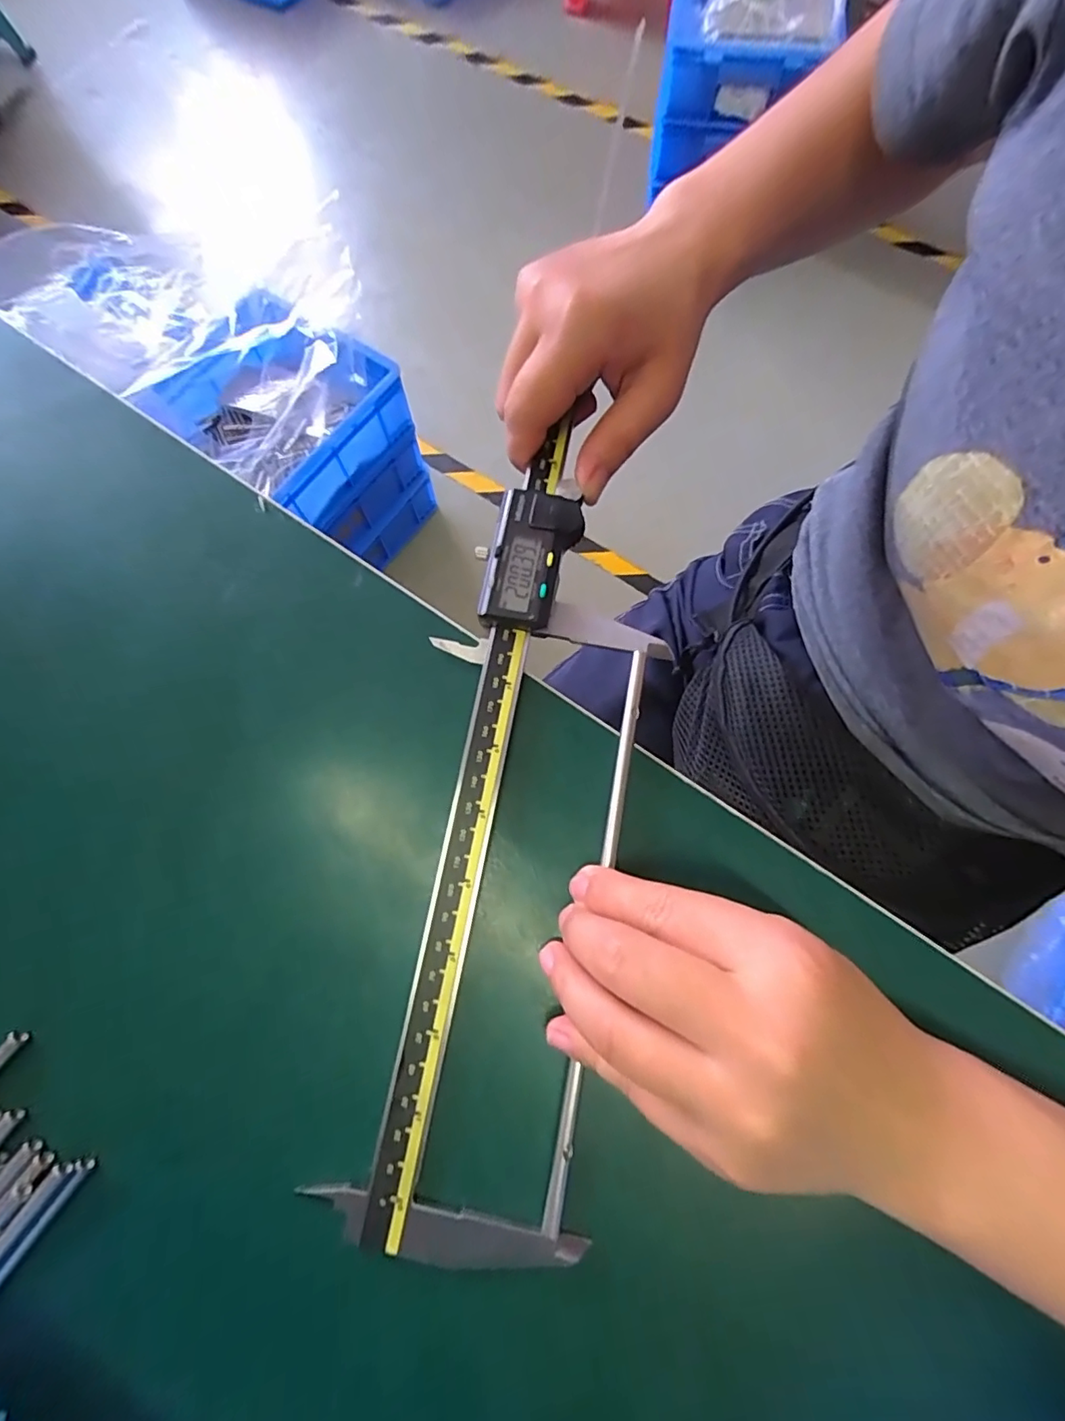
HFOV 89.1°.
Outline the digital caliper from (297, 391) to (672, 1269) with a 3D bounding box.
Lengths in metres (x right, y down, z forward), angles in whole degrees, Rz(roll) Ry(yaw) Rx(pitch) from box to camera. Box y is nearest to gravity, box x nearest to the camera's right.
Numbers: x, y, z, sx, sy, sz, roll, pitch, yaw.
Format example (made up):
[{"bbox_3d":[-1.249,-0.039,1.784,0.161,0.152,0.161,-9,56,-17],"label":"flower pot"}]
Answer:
[{"bbox_3d":[-0.003,0.030,0.206,0.080,0.013,0.303,9,79,4],"label":"digital caliper"}]

